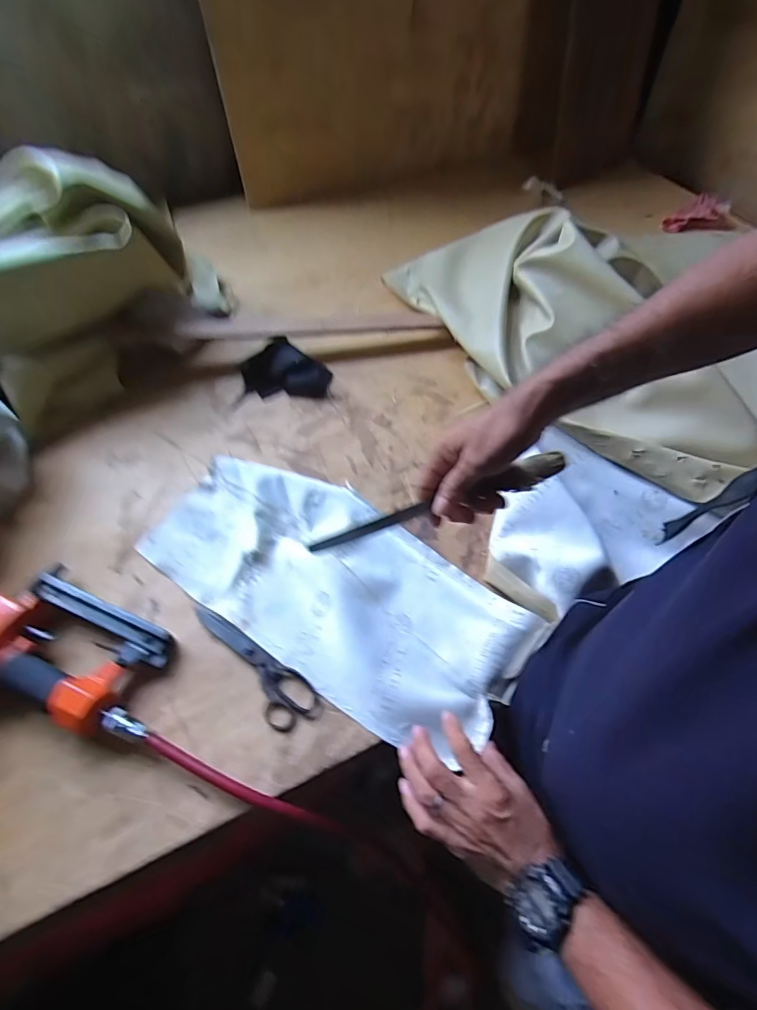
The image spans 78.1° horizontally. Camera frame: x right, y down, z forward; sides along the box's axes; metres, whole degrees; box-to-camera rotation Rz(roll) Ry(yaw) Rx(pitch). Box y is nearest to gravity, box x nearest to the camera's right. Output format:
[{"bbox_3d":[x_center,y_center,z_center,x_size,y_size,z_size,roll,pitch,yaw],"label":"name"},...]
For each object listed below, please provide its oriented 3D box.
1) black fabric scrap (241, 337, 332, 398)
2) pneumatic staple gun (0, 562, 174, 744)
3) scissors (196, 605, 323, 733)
[{"bbox_3d":[-0.157,-0.227,0.778,0.151,0.048,0.091,7,60,5],"label":"black fabric scrap"},{"bbox_3d":[-0.353,0.161,0.541,0.244,0.064,0.159,12,60,8],"label":"pneumatic staple gun"},{"bbox_3d":[-0.145,0.184,0.555,0.058,0.010,0.190,-40,66,-20],"label":"scissors"}]

